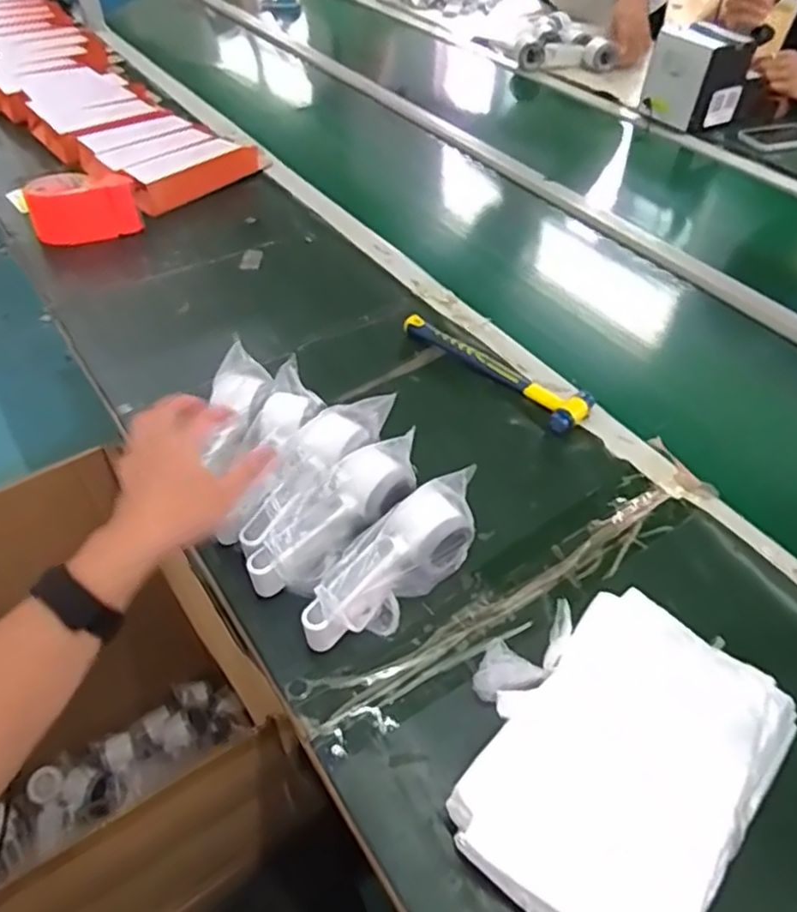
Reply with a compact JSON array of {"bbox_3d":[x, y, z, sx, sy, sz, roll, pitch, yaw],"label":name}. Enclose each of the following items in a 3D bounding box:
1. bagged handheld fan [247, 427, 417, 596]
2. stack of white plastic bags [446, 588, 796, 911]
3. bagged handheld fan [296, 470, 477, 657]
[{"bbox_3d":[-0.052,0.053,0.580,0.172,0.048,0.061,-43,61,-16],"label":"bagged handheld fan"},{"bbox_3d":[0.145,0.206,0.464,0.180,0.051,0.229,34,55,26],"label":"stack of white plastic bags"},{"bbox_3d":[-0.006,0.089,0.555,0.060,0.081,0.174,36,57,28],"label":"bagged handheld fan"}]

